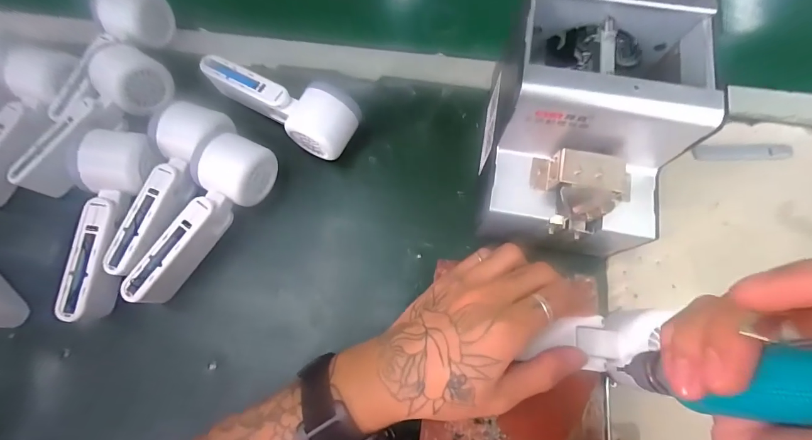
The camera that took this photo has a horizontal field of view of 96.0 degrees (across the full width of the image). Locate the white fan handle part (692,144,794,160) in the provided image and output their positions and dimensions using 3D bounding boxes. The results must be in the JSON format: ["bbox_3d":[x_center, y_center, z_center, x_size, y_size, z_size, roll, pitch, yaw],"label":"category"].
[{"bbox_3d":[0.339,-0.069,0.367,0.097,0.004,0.017,-1,72,1],"label":"white fan handle part"}]

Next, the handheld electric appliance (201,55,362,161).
[{"bbox_3d":[-0.123,-0.119,0.363,0.162,0.053,0.060,30,75,10],"label":"handheld electric appliance"}]

